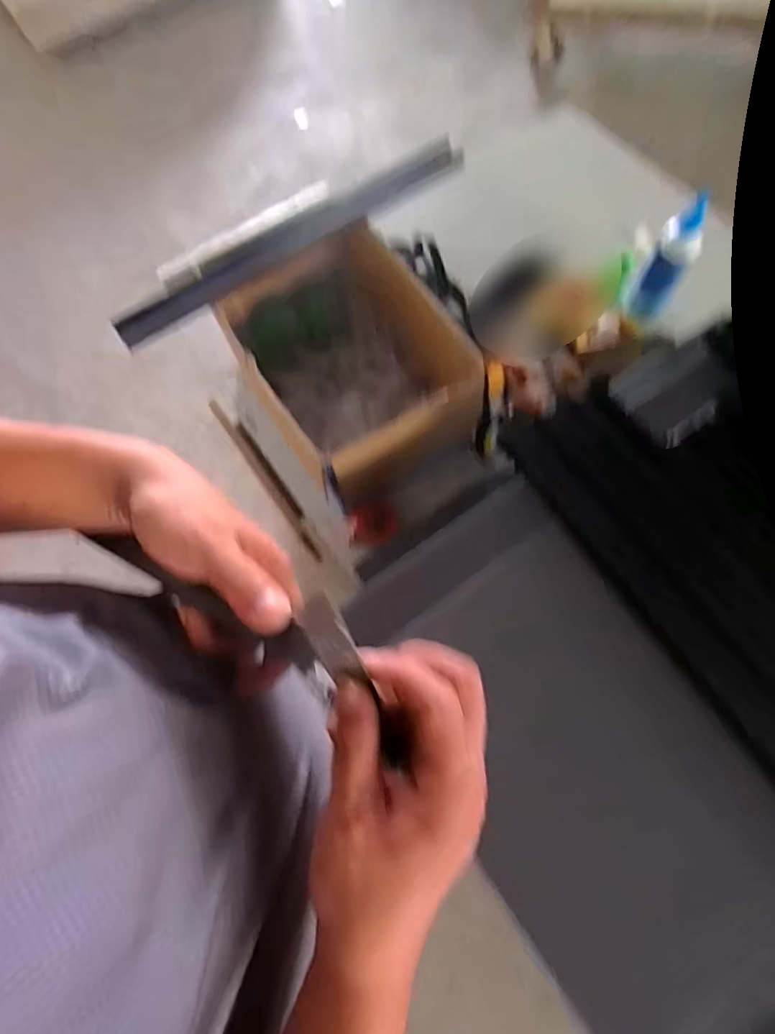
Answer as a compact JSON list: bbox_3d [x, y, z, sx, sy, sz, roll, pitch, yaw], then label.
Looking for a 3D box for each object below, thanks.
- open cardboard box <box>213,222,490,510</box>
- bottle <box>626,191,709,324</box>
[{"bbox_3d":[-0.065,-0.202,0.737,0.254,0.207,0.349,-32,72,-9],"label":"open cardboard box"},{"bbox_3d":[0.418,-0.375,0.768,0.058,0.178,0.066,30,73,12],"label":"bottle"}]

